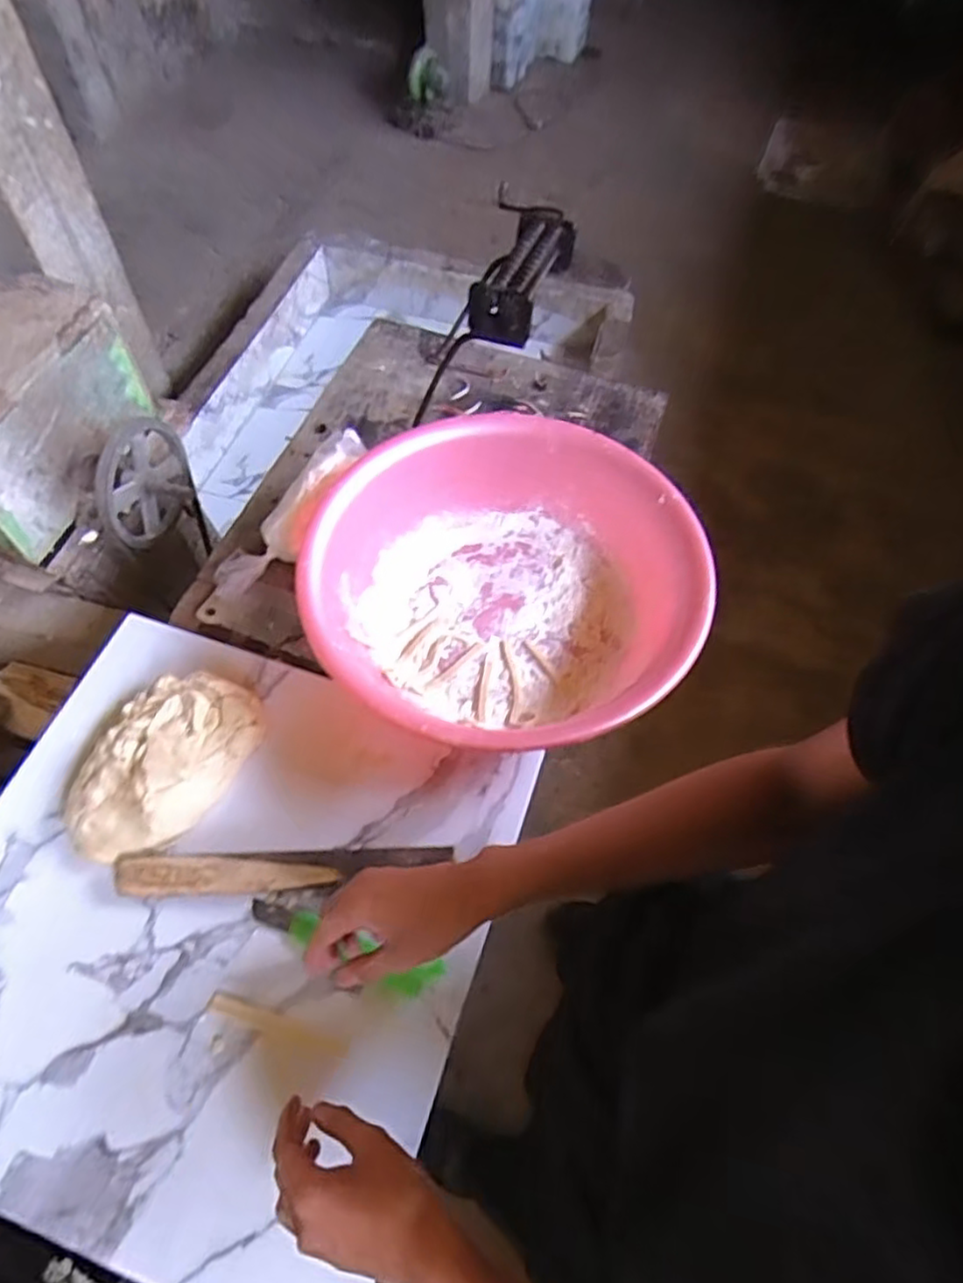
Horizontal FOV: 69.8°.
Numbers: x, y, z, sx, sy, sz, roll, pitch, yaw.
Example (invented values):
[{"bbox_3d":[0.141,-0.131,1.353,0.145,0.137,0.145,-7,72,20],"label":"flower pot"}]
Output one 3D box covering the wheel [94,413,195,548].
[{"bbox_3d":[-0.532,-0.249,1.093,0.054,0.198,0.197,16,97,12],"label":"wheel"}]

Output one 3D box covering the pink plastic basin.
[{"bbox_3d":[0.029,-0.060,0.775,0.404,0.137,0.405,0,58,0],"label":"pink plastic basin"}]

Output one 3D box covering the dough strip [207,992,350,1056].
[{"bbox_3d":[-0.173,0.324,0.584,0.125,0.006,0.016,14,59,8],"label":"dough strip"}]

